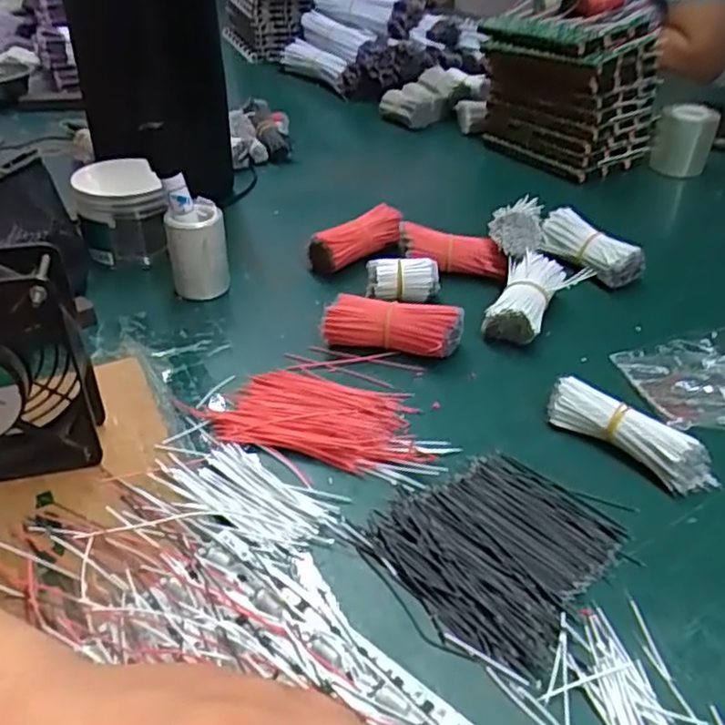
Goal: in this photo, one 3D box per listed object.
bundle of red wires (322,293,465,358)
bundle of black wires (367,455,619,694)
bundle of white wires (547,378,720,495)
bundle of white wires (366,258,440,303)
[{"bbox_3d":[0.021,-0.024,0.478,0.093,0.034,0.029,9,37,11],"label":"bundle of red wires"},{"bbox_3d":[0.065,0.089,0.344,0.103,0.006,0.112,26,43,30],"label":"bundle of black wires"},{"bbox_3d":[0.154,0.042,0.397,0.096,0.027,0.025,28,44,32],"label":"bundle of white wires"},{"bbox_3d":[0.031,-0.064,0.525,0.055,0.026,0.023,4,36,4],"label":"bundle of white wires"}]

